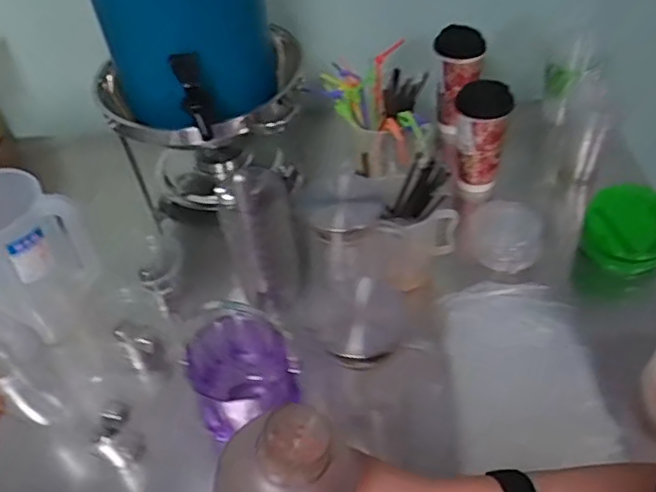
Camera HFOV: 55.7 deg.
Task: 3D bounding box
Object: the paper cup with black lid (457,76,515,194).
[{"bbox_3d":[0.248,-0.180,1.045,0.107,0.180,0.081,12,48,15],"label":"paper cup with black lid"}]

